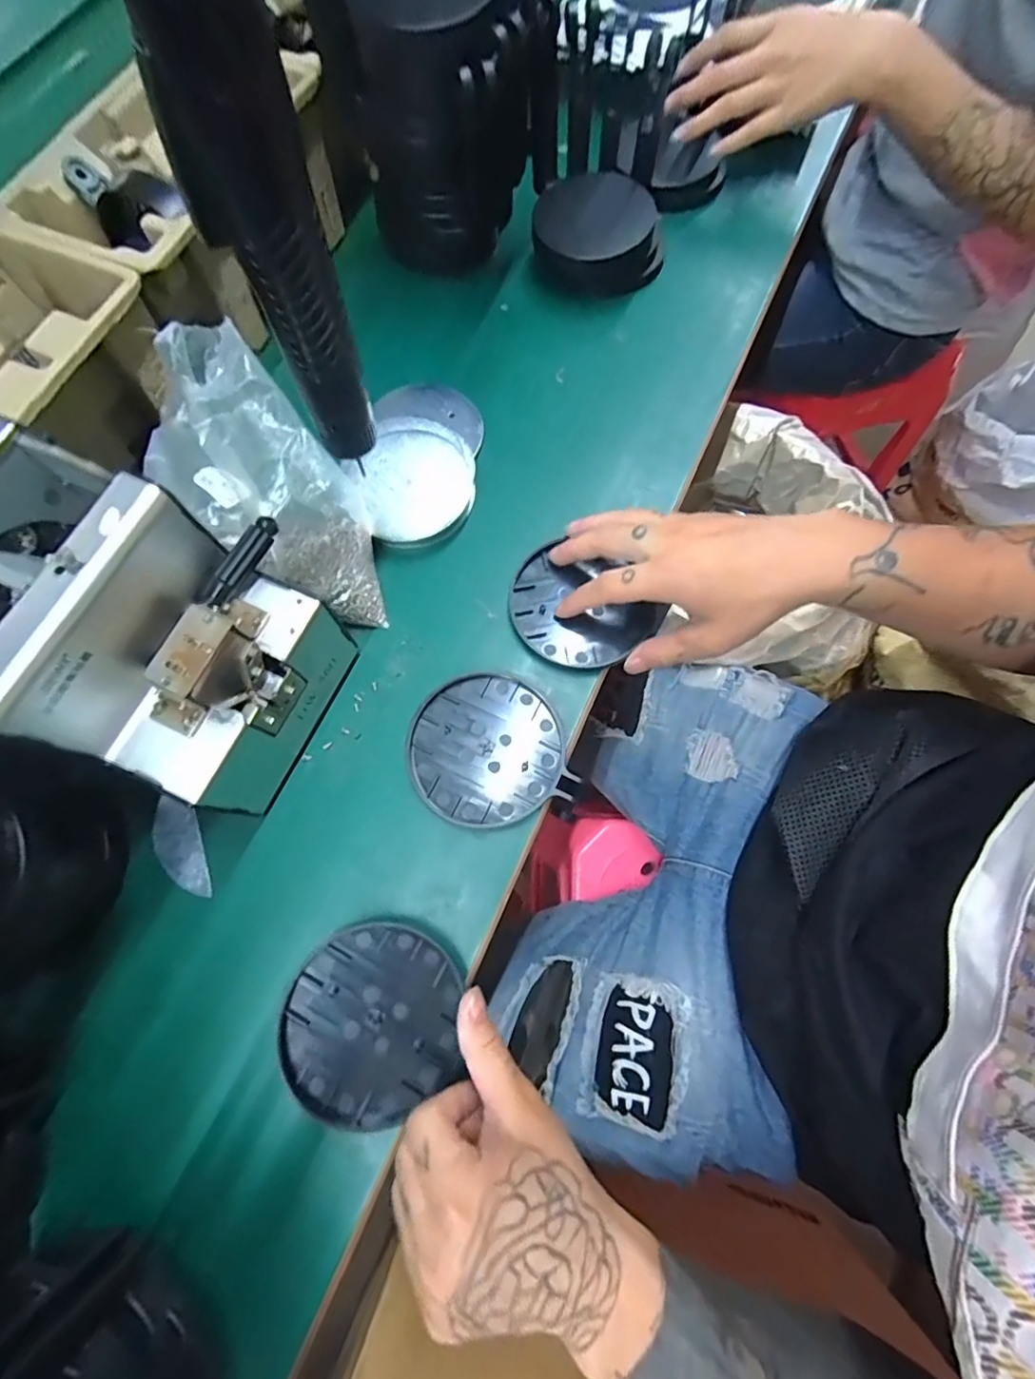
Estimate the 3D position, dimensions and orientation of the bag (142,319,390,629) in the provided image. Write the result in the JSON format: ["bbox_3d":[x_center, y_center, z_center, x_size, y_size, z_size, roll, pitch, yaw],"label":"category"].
[{"bbox_3d":[-0.163,-0.130,0.363,0.093,0.059,0.211,-38,103,-10],"label":"bag"}]

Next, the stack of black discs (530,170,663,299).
[{"bbox_3d":[0.070,-0.392,0.463,0.110,0.031,0.102,6,74,2],"label":"stack of black discs"}]

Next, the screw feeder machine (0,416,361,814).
[{"bbox_3d":[-0.208,-0.034,0.301,0.176,0.149,0.136,22,75,7],"label":"screw feeder machine"}]

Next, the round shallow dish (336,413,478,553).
[{"bbox_3d":[-0.080,-0.159,0.408,0.093,0.023,0.103,-32,76,-9],"label":"round shallow dish"}]

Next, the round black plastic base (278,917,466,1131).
[{"bbox_3d":[-0.079,0.182,0.298,0.096,0.016,0.094,-27,75,-7],"label":"round black plastic base"}]

